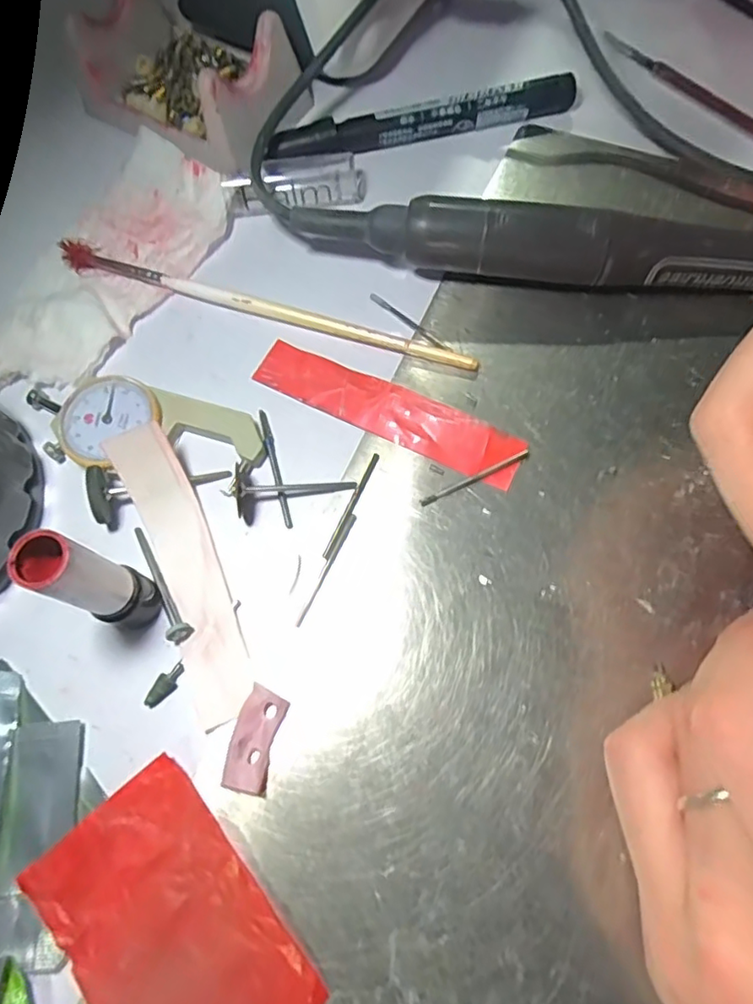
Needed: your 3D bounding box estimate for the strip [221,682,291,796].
[{"bbox_3d":[-0.038,0.075,0.188,0.014,0.005,0.030,12,71,7],"label":"strip"}]

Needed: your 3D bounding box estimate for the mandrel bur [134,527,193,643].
[{"bbox_3d":[-0.077,0.027,0.207,0.007,0.008,0.046,-29,71,-8],"label":"mandrel bur"}]

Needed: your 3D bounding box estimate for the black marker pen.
[{"bbox_3d":[0.022,-0.175,0.274,0.140,0.015,0.015,-14,70,-2],"label":"black marker pen"}]

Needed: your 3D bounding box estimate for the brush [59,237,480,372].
[{"bbox_3d":[-0.049,-0.081,0.246,0.184,0.007,0.011,19,72,10],"label":"brush"}]

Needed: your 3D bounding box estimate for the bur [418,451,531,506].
[{"bbox_3d":[0.036,-0.009,0.215,0.043,0.004,0.004,-25,70,-6],"label":"bur"}]

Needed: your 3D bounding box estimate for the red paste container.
[{"bbox_3d":[-0.087,0.025,0.182,0.020,0.058,0.017,23,72,11],"label":"red paste container"}]

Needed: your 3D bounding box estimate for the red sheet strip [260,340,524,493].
[{"bbox_3d":[0.003,-0.036,0.227,0.108,0.004,0.022,25,73,11],"label":"red sheet strip"}]

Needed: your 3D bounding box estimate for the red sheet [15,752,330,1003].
[{"bbox_3d":[-0.061,0.125,0.172,0.056,0.004,0.082,-37,72,-10],"label":"red sheet"}]

